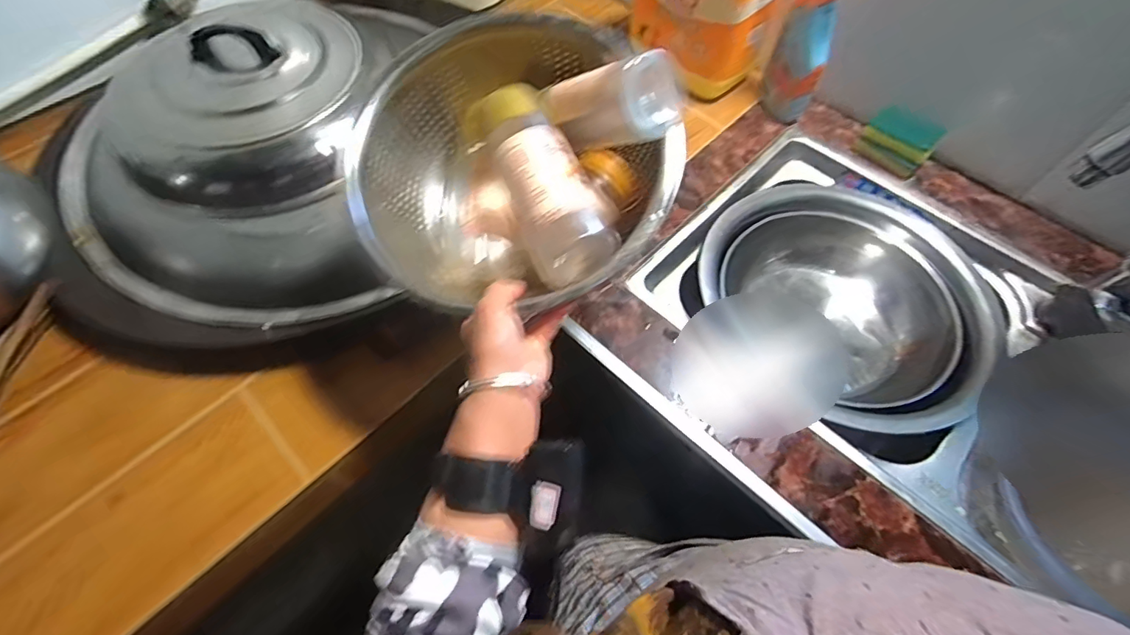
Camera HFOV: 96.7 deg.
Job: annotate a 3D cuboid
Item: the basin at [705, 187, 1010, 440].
[{"bbox_3d":[0.372,-0.011,0.691,0.308,0.141,0.332,0,61,0],"label":"basin"}]

